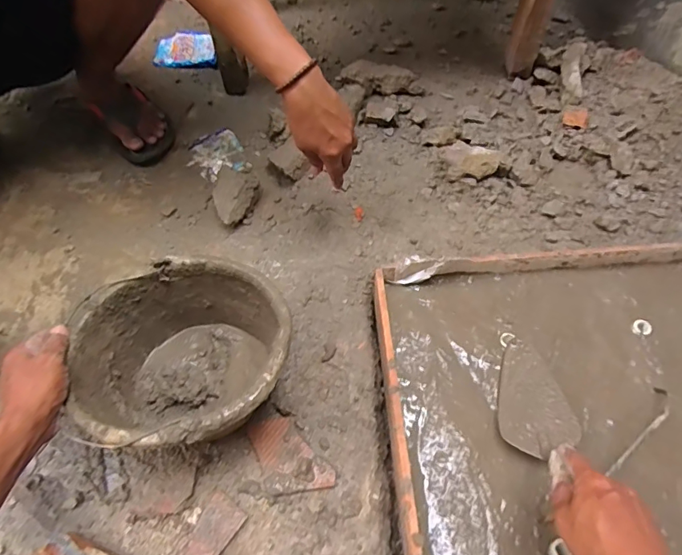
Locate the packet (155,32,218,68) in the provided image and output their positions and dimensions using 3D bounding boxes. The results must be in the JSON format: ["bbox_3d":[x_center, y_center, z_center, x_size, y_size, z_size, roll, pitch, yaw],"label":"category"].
[{"bbox_3d":[-0.346,-0.525,1.035,0.143,0.013,0.129,3,58,2],"label":"packet"}]

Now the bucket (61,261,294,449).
[{"bbox_3d":[-0.178,0.106,0.558,0.233,0.151,0.211,-13,59,-7],"label":"bucket"}]

